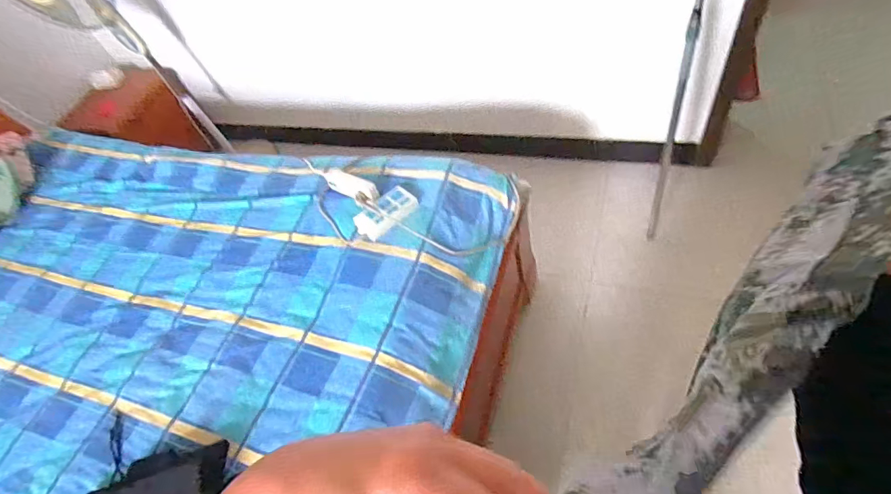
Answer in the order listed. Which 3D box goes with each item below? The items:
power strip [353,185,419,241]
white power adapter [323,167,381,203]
[{"bbox_3d":[-0.142,-0.087,1.079,0.090,0.033,0.154,36,66,24],"label":"power strip"},{"bbox_3d":[-0.251,-0.162,1.169,0.222,0.031,0.062,29,62,37],"label":"white power adapter"}]

